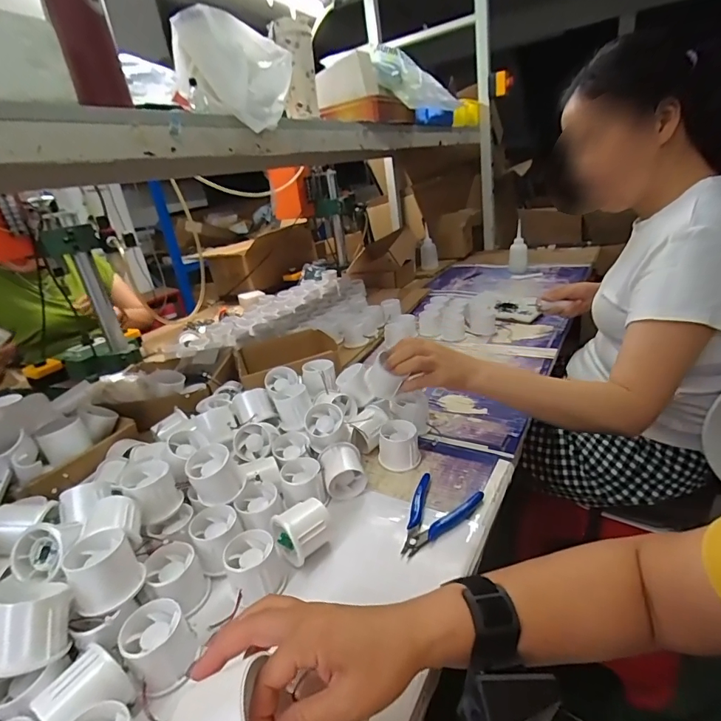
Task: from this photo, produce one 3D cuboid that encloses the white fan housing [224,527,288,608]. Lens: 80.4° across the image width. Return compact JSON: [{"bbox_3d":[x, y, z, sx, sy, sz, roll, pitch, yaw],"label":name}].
[{"bbox_3d":[-0.105,0.211,0.438,0.056,0.042,0.061,-7,23,3],"label":"white fan housing"}]

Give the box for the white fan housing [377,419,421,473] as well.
[{"bbox_3d":[0.054,0.119,0.598,0.058,0.049,0.053,-5,24,7],"label":"white fan housing"}]

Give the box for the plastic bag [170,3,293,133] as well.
[{"bbox_3d":[-0.204,-0.468,0.692,0.181,0.160,0.159,-11,24,-7],"label":"plastic bag"}]

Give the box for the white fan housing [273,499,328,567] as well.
[{"bbox_3d":[-0.062,0.188,0.472,0.055,0.052,0.051,-27,30,-37],"label":"white fan housing"}]

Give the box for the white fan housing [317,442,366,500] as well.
[{"bbox_3d":[-0.022,0.143,0.554,0.054,0.055,0.048,-11,24,-7],"label":"white fan housing"}]

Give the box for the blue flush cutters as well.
[{"bbox_3d":[0.080,0.181,0.505,0.079,0.015,0.121,13,31,40],"label":"blue flush cutters"}]

